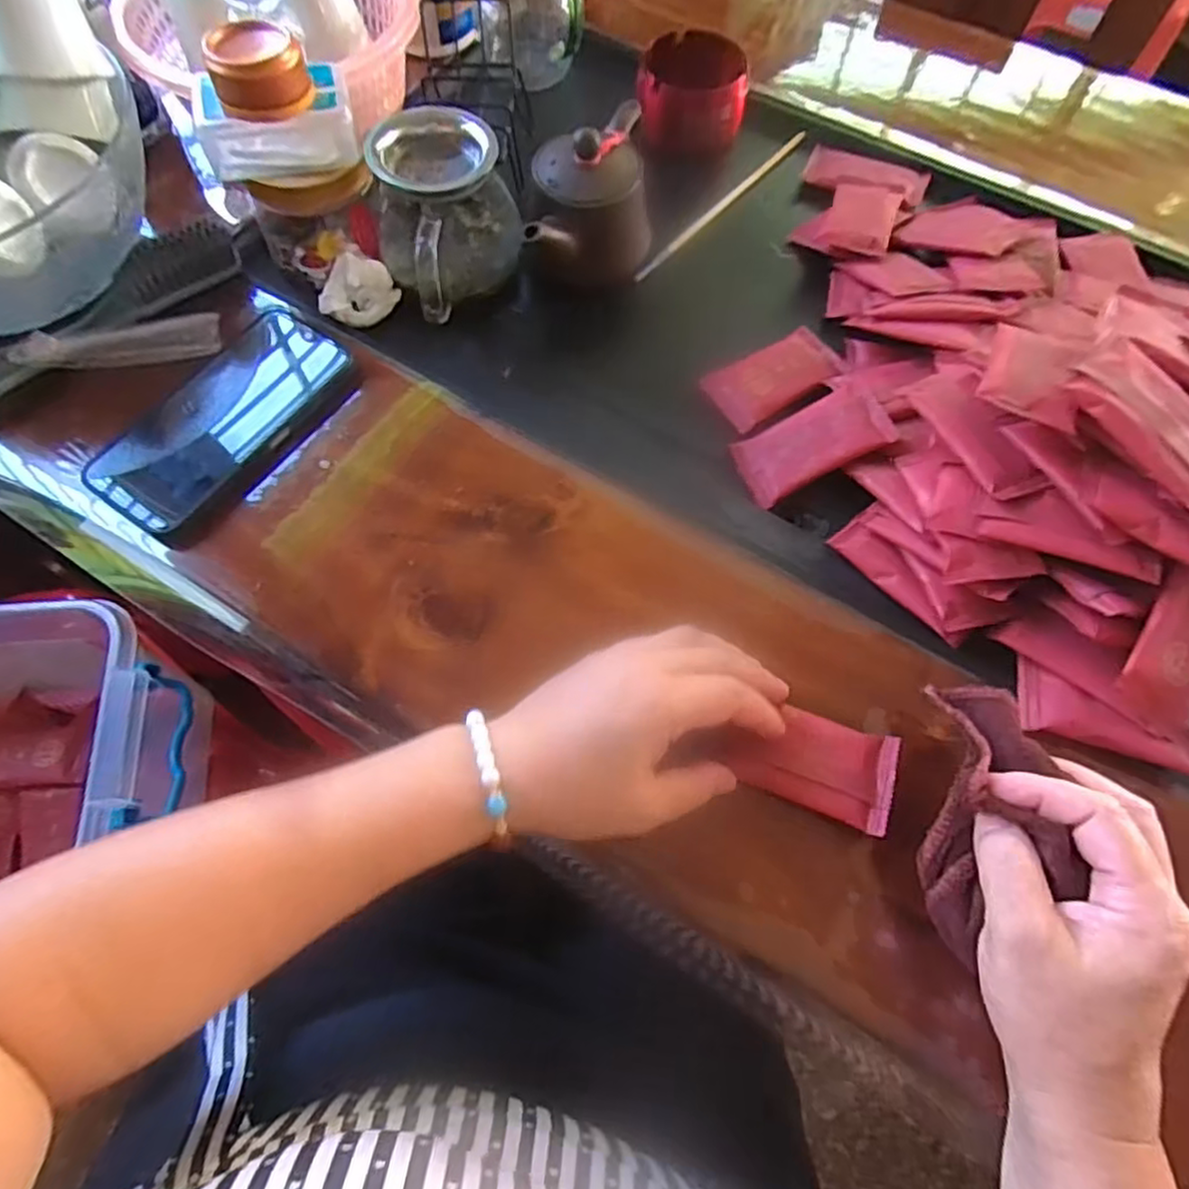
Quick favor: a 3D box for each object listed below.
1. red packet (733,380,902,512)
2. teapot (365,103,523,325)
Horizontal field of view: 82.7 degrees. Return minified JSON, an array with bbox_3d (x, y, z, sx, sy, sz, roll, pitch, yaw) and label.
[{"bbox_3d":[0.135,-0.095,0.422,0.089,0.007,0.051,-28,61,13],"label":"red packet"},{"bbox_3d":[-0.092,-0.234,0.447,0.095,0.104,0.103,-17,68,-8],"label":"teapot"}]

